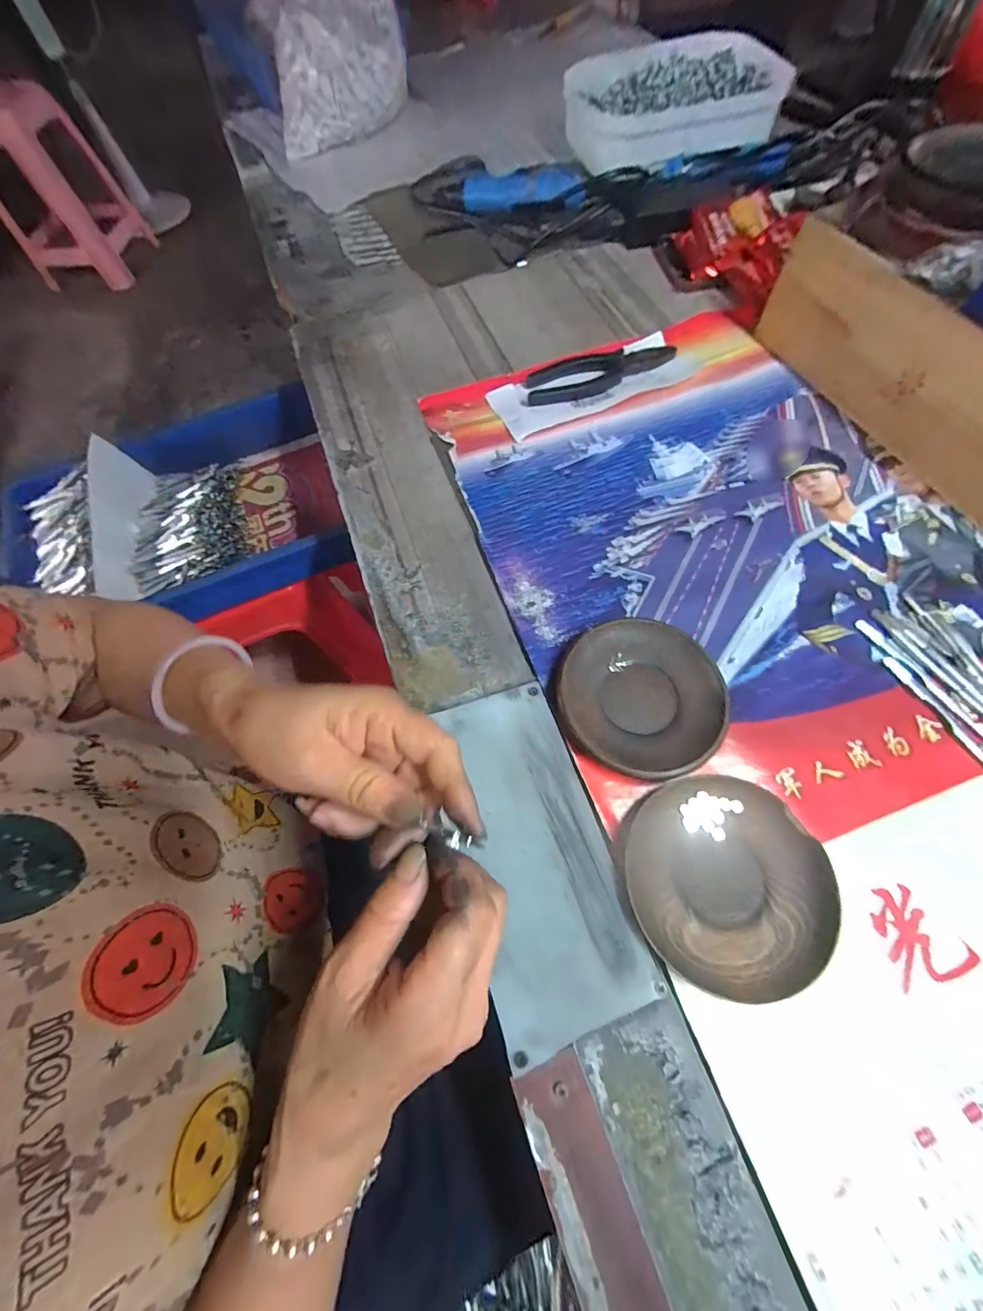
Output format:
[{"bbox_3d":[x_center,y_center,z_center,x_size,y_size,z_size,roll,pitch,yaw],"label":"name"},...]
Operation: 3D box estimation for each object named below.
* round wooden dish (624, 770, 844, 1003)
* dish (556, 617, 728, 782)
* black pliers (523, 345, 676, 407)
[{"bbox_3d":[0.142,0.133,0.263,0.115,0.014,0.112,-1,66,2],"label":"round wooden dish"},{"bbox_3d":[0.104,0.028,0.308,0.109,0.016,0.111,-1,66,2],"label":"dish"},{"bbox_3d":[0.113,-0.291,0.450,0.160,0.010,0.052,-19,66,-6],"label":"black pliers"}]

